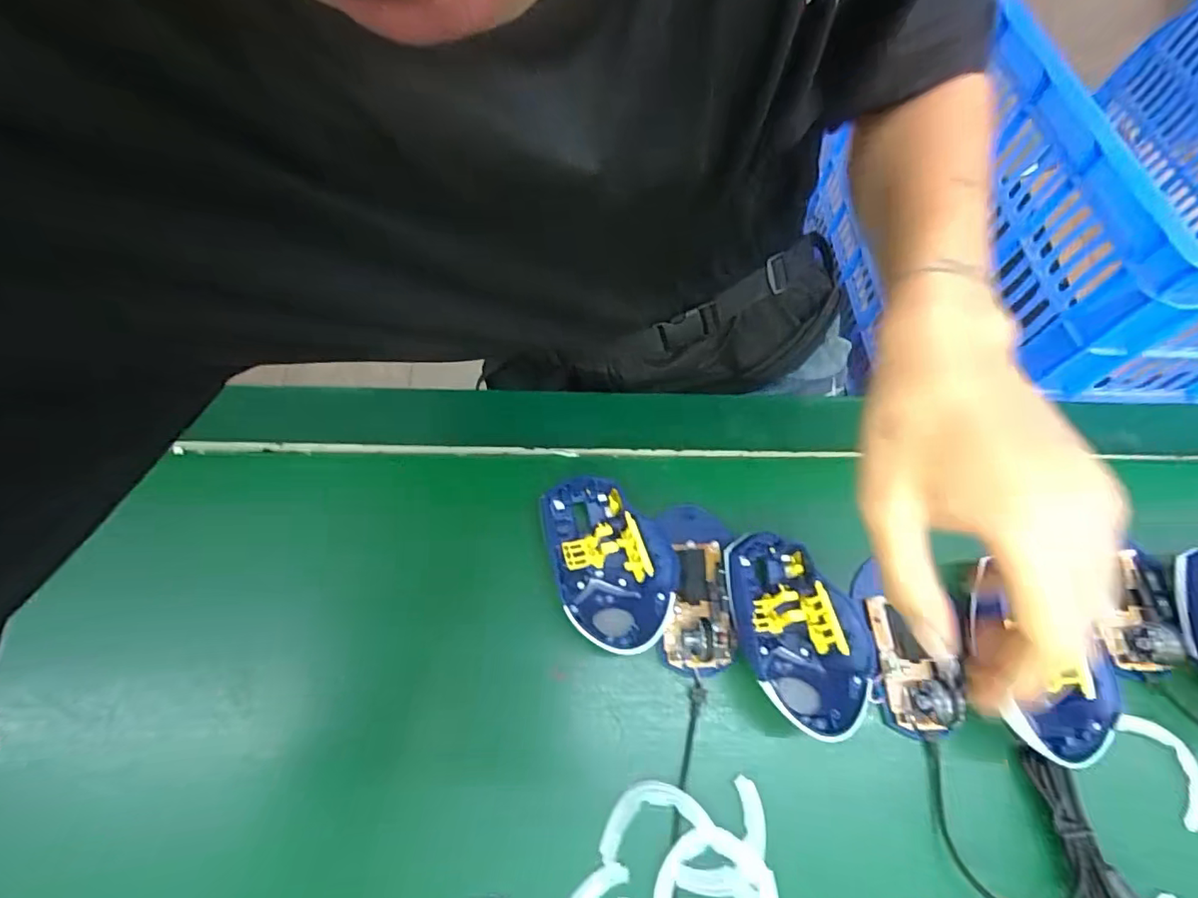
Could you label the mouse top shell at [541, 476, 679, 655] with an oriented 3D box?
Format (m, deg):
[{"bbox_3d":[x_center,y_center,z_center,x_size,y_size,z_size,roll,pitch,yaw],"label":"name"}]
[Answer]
[{"bbox_3d":[0.007,0.072,0.343,0.072,0.033,0.114,-13,66,-9],"label":"mouse top shell"}]

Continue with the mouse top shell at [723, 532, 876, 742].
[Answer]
[{"bbox_3d":[0.124,0.113,0.335,0.081,0.039,0.122,-11,65,-8],"label":"mouse top shell"}]

